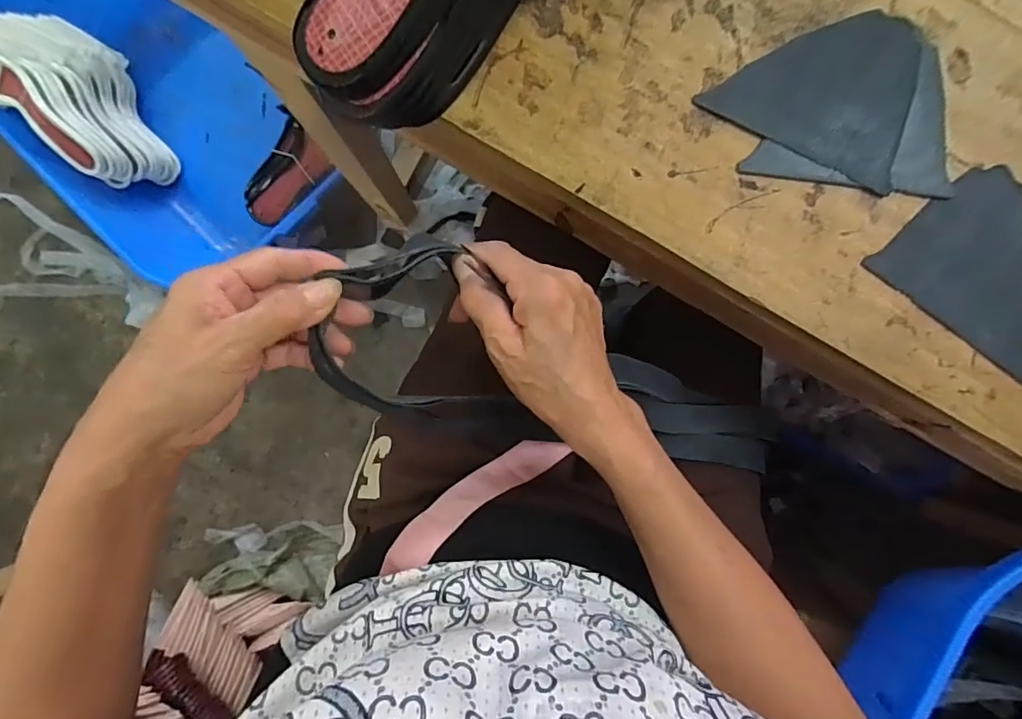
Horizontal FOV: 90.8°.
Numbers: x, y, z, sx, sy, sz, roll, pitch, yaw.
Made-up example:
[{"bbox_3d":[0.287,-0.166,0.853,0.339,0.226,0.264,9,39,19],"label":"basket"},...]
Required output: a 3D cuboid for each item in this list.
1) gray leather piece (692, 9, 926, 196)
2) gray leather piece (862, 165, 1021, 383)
[{"bbox_3d":[0.204,-0.183,0.326,0.124,0.005,0.103,25,90,-2],"label":"gray leather piece"},{"bbox_3d":[0.321,-0.059,0.333,0.121,0.011,0.098,40,95,0],"label":"gray leather piece"}]

